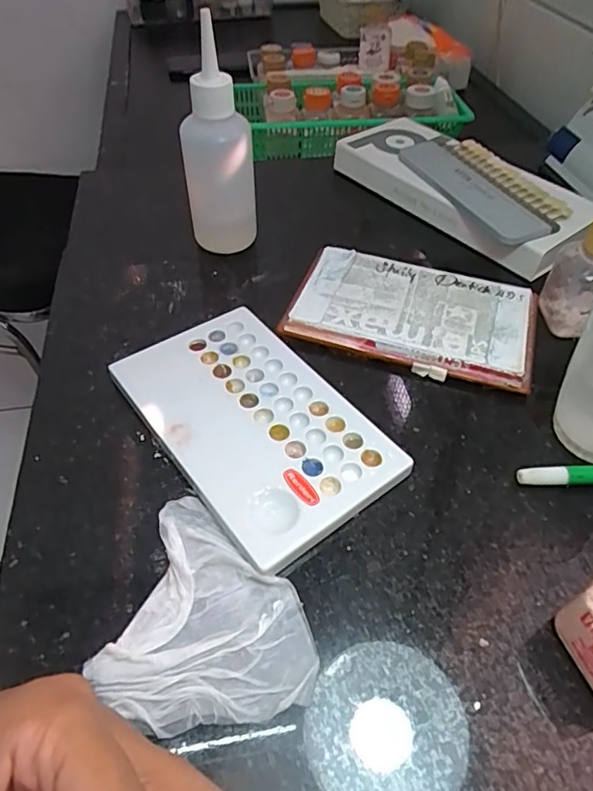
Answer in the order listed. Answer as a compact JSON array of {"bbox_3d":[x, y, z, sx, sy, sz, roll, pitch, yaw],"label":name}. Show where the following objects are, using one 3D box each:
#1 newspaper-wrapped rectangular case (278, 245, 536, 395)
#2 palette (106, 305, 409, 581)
[{"bbox_3d":[0.075,-0.052,0.342,0.148,0.016,0.089,16,51,13],"label":"newspaper-wrapped rectangular case"},{"bbox_3d":[-0.024,0.013,0.286,0.093,0.013,0.151,-30,56,-24],"label":"palette"}]

